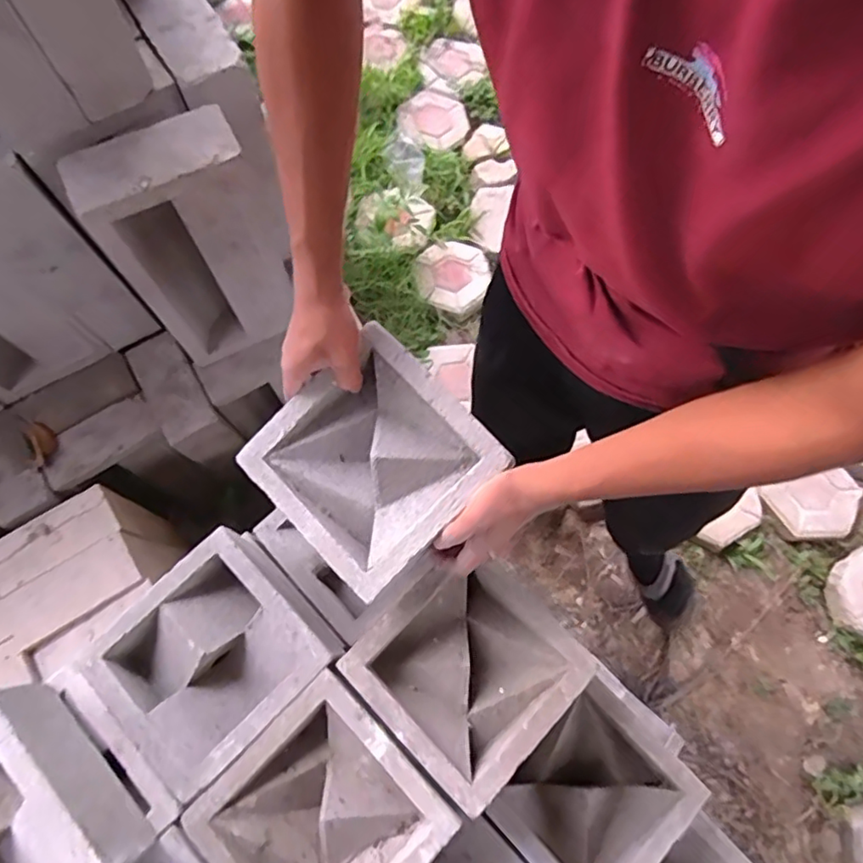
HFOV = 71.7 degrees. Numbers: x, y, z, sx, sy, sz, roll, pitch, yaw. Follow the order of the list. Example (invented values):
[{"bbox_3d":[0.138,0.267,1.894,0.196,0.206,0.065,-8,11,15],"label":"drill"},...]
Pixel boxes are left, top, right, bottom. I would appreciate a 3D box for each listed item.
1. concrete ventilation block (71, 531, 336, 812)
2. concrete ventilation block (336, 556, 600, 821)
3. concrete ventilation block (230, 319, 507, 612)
[{"bbox_3d":[-0.239,0.247,0.668,0.196,0.088,0.201,43,79,12],"label":"concrete ventilation block"},{"bbox_3d":[0.048,0.258,0.649,0.200,0.072,0.218,-44,78,-11],"label":"concrete ventilation block"},{"bbox_3d":[-0.060,0.030,0.604,0.196,0.069,0.192,-44,82,-7],"label":"concrete ventilation block"}]

